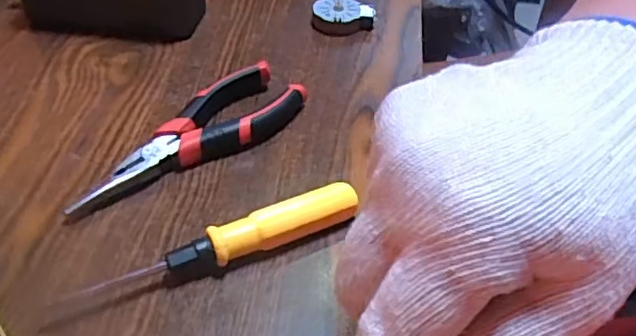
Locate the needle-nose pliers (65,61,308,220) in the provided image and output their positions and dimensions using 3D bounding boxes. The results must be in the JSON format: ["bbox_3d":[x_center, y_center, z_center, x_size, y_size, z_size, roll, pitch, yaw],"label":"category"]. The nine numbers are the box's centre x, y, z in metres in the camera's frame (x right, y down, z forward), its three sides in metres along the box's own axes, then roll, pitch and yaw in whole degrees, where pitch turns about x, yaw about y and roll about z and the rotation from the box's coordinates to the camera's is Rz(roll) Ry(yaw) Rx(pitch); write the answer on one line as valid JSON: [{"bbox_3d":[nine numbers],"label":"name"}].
[{"bbox_3d":[-0.074,-0.018,0.365,0.043,0.021,0.153,34,52,29],"label":"needle-nose pliers"}]

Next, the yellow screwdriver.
[{"bbox_3d":[-0.050,0.040,0.307,0.151,0.020,0.021,-16,46,-19],"label":"yellow screwdriver"}]

